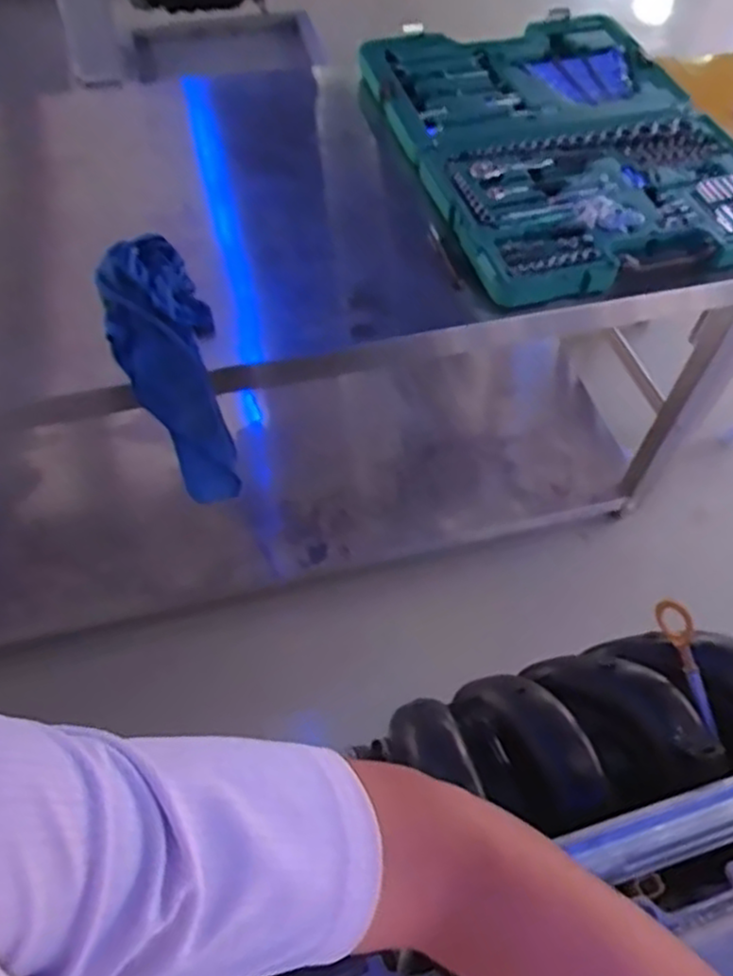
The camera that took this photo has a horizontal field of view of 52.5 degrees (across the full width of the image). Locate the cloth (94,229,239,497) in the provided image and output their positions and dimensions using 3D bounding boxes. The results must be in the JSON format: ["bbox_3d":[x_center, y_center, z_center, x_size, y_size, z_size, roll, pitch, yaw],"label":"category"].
[{"bbox_3d":[-0.284,-0.165,1.110,0.145,0.416,0.138,-20,15,-15],"label":"cloth"}]

